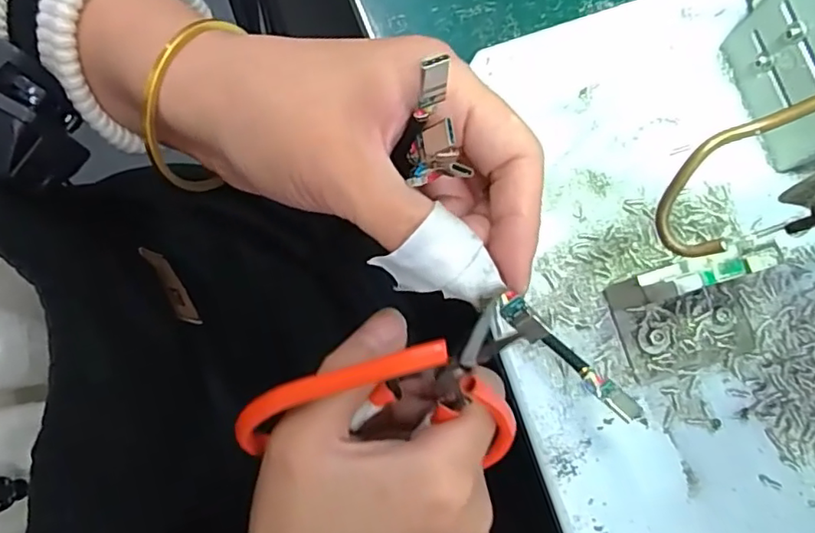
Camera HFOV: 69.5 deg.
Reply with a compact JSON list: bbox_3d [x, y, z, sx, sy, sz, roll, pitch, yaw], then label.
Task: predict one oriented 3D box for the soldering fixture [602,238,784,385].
[{"bbox_3d":[0.106,0.015,0.210,0.054,0.046,0.044,-17,80,-2],"label":"soldering fixture"}]

